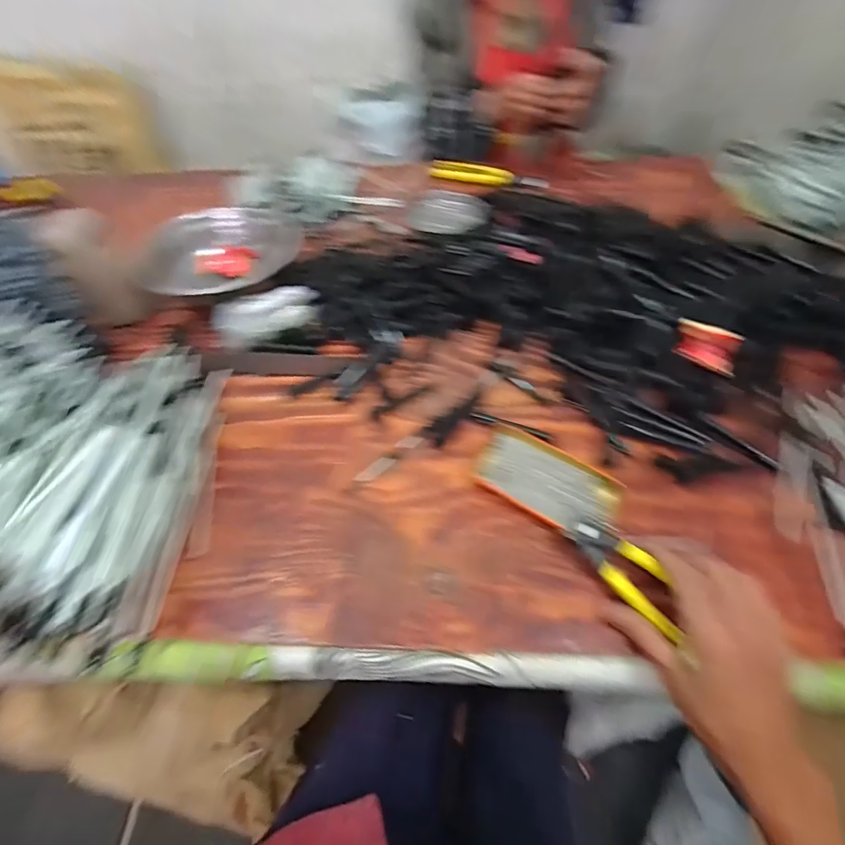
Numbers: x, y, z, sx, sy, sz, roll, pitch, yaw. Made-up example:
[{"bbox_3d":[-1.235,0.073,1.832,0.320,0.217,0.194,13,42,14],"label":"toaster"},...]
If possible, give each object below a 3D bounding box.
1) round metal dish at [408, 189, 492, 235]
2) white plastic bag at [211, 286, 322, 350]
[{"bbox_3d":[0.045,-0.370,0.747,0.135,0.011,0.136,-1,54,2],"label":"round metal dish"},{"bbox_3d":[-0.209,-0.147,0.573,0.136,0.028,0.060,-23,56,-14],"label":"white plastic bag"}]

